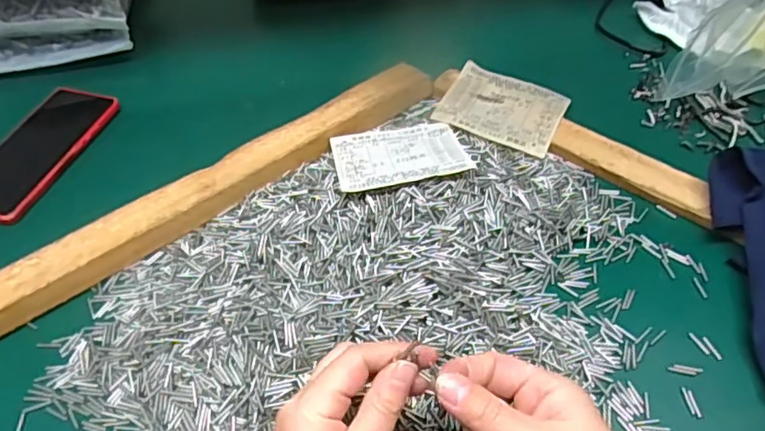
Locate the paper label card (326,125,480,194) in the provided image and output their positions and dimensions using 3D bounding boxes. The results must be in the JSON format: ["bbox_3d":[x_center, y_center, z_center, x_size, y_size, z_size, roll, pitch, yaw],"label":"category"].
[{"bbox_3d":[0.014,-0.053,0.497,0.109,0.007,0.085,-9,37,-5],"label":"paper label card"}]

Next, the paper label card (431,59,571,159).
[{"bbox_3d":[0.115,-0.104,0.548,0.109,0.007,0.088,22,57,18],"label":"paper label card"}]

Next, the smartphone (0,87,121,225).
[{"bbox_3d":[-0.329,-0.061,0.549,0.086,0.017,0.168,16,53,15],"label":"smartphone"}]

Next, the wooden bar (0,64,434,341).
[{"bbox_3d":[-0.141,-0.025,0.494,0.446,0.024,0.054,-32,56,-21],"label":"wooden bar"}]

